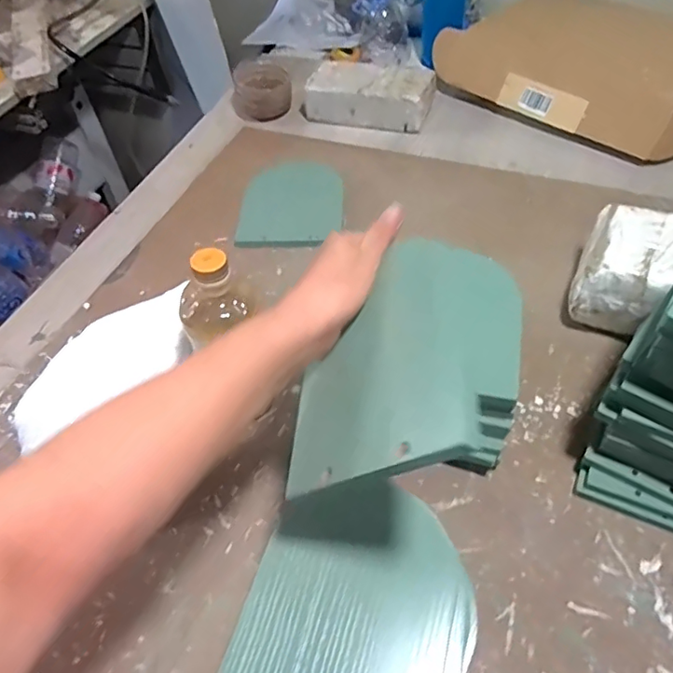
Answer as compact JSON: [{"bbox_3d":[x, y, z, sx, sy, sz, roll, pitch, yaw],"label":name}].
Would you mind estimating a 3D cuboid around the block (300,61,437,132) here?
[{"bbox_3d":[0.057,-0.415,0.938,0.212,0.065,0.101,15,55,17],"label":"block"}]

